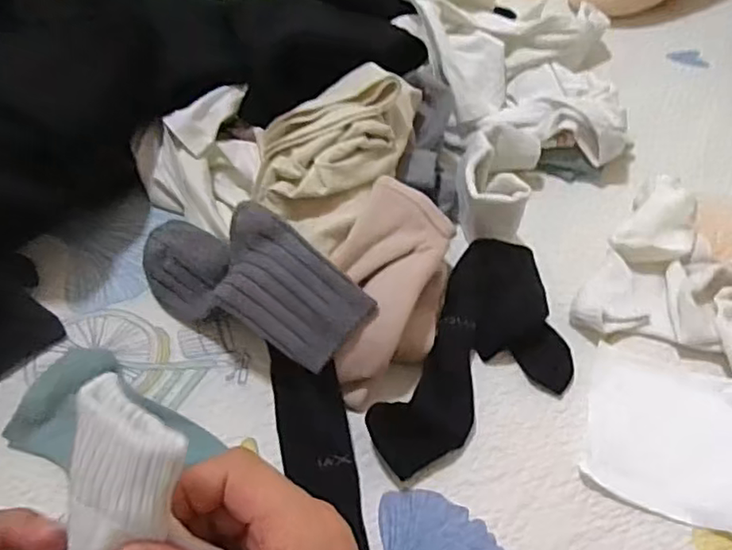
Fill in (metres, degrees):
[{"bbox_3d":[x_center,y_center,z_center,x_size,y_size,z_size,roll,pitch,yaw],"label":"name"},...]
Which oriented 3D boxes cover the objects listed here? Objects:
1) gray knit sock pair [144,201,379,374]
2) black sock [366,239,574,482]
[{"bbox_3d":[-0.097,0.004,0.526,0.216,0.080,0.093,26,60,15],"label":"gray knit sock pair"},{"bbox_3d":[0.099,0.074,0.514,0.123,0.034,0.220,25,59,15],"label":"black sock"}]

